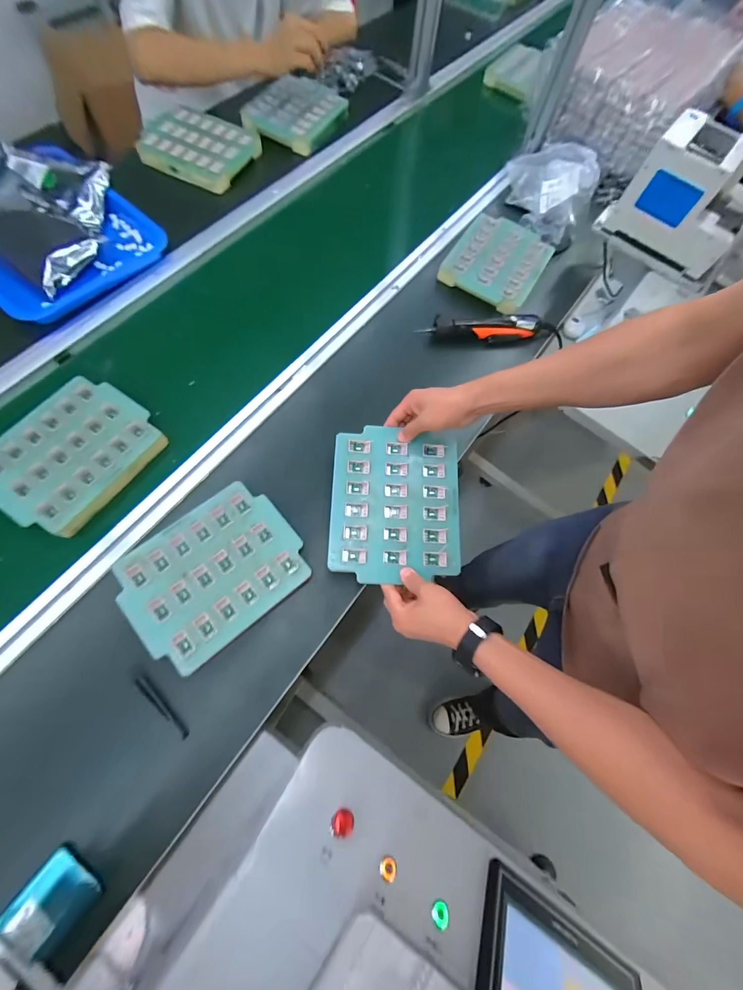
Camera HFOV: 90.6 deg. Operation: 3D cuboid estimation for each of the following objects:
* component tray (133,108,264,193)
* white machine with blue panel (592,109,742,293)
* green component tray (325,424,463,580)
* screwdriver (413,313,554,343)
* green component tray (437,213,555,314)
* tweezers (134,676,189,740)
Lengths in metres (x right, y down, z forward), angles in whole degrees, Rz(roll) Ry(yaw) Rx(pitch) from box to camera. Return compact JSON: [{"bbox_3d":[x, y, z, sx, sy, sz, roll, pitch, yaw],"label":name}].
[{"bbox_3d":[-0.379,-0.764,0.811,0.222,0.046,0.176,17,69,4],"label":"component tray"},{"bbox_3d":[0.563,-0.529,0.650,0.218,0.155,0.141,32,71,9],"label":"white machine with blue panel"},{"bbox_3d":[0.034,0.009,0.518,0.176,0.009,0.215,3,73,-2],"label":"green component tray"},{"bbox_3d":[0.220,-0.314,0.703,0.257,0.036,0.046,-3,69,-4],"label":"screwdriver"},{"bbox_3d":[0.266,-0.496,0.762,0.182,0.027,0.217,29,71,8],"label":"green component tray"},{"bbox_3d":[-0.266,0.270,0.468,0.097,0.017,0.013,40,73,12],"label":"tweezers"}]

